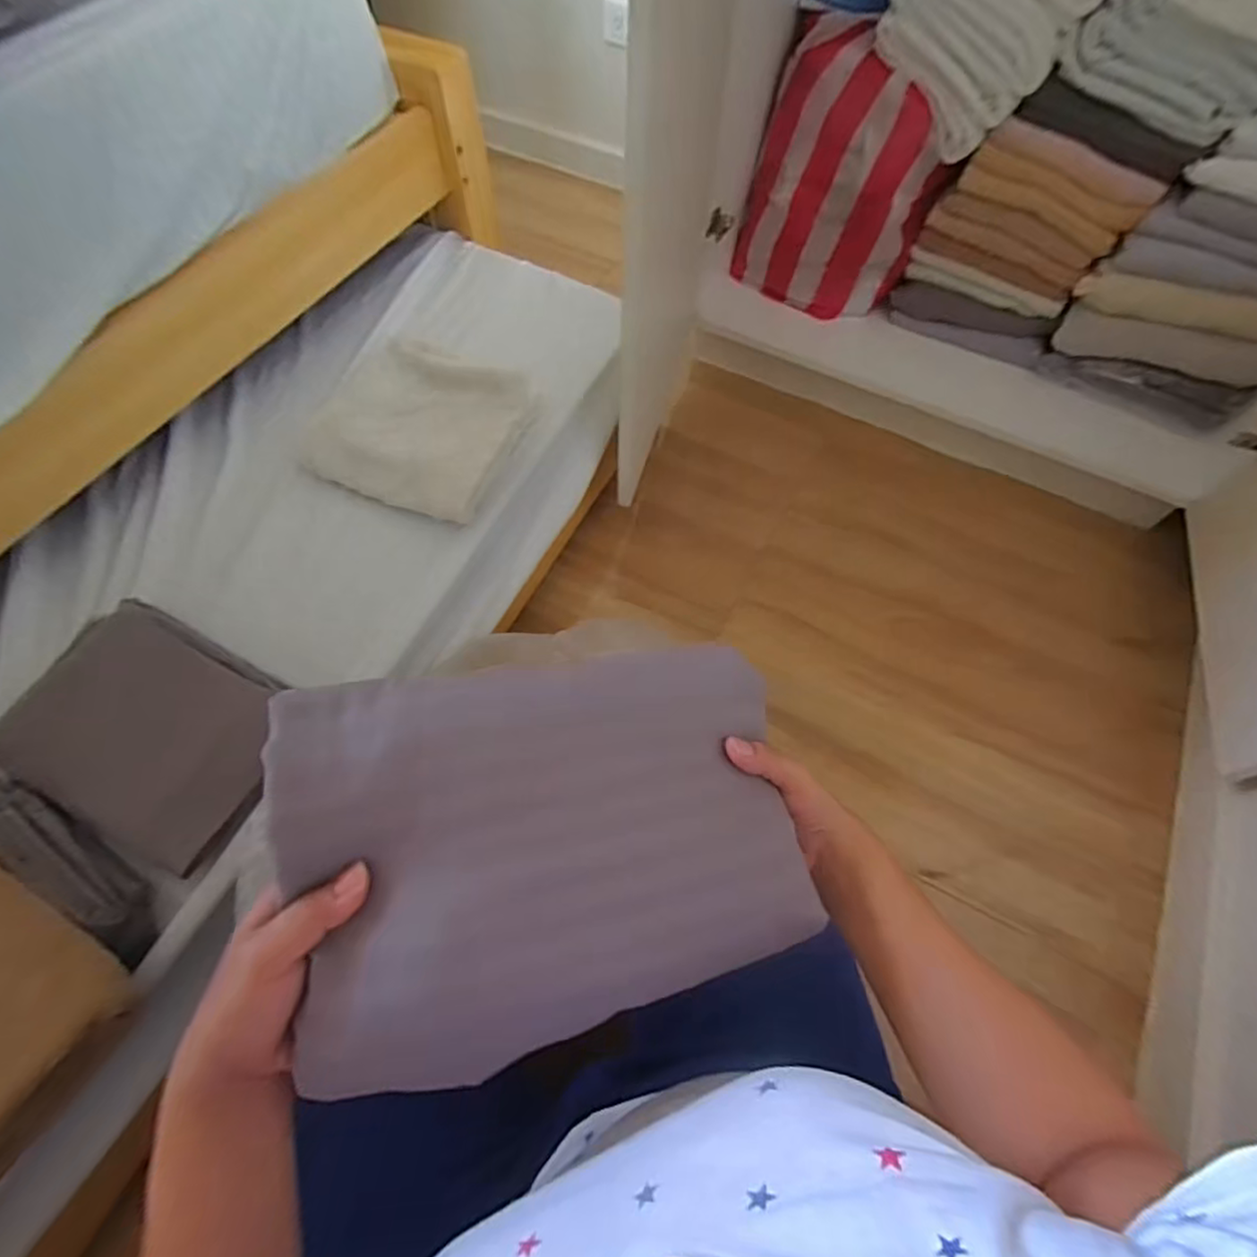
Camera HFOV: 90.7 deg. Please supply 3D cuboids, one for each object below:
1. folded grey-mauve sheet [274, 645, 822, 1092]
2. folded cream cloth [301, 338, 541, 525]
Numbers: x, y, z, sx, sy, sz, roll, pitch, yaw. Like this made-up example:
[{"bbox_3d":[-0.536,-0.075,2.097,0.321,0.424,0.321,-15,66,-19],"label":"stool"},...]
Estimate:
[{"bbox_3d":[-0.035,0.114,0.336,0.268,0.023,0.191,-7,81,-20],"label":"folded grey-mauve sheet"},{"bbox_3d":[-0.248,-0.248,0.754,0.206,0.045,0.216,22,76,2],"label":"folded cream cloth"}]

